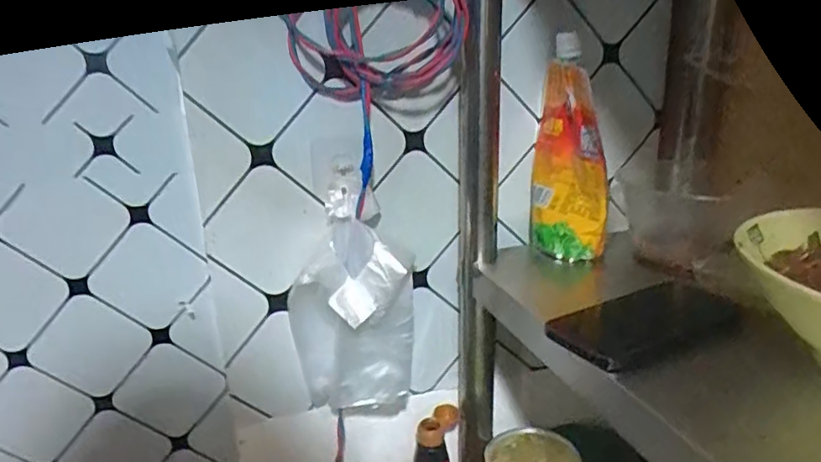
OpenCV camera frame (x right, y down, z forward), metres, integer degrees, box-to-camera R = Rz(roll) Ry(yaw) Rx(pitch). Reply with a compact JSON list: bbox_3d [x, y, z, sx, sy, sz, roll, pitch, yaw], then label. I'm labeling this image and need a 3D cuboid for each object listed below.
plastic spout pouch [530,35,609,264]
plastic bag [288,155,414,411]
[{"bbox_3d":[0.159,-0.081,0.599,0.053,0.212,0.101,-10,19,-24],"label":"plastic spout pouch"},{"bbox_3d":[-0.059,0.065,0.594,0.120,0.225,0.074,-3,18,-4],"label":"plastic bag"}]

